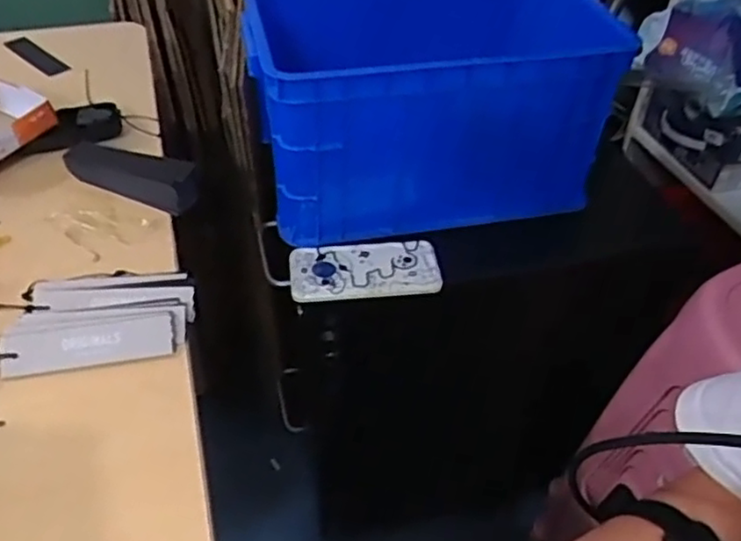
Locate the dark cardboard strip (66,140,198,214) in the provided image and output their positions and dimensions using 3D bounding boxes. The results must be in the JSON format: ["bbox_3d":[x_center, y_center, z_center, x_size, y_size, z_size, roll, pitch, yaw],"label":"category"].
[{"bbox_3d":[-0.238,-0.099,0.676,0.140,0.036,0.042,17,44,15],"label":"dark cardboard strip"}]

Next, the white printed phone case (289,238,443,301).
[{"bbox_3d":[-0.007,-0.003,0.757,0.165,0.013,0.079,-2,43,-6],"label":"white printed phone case"}]

